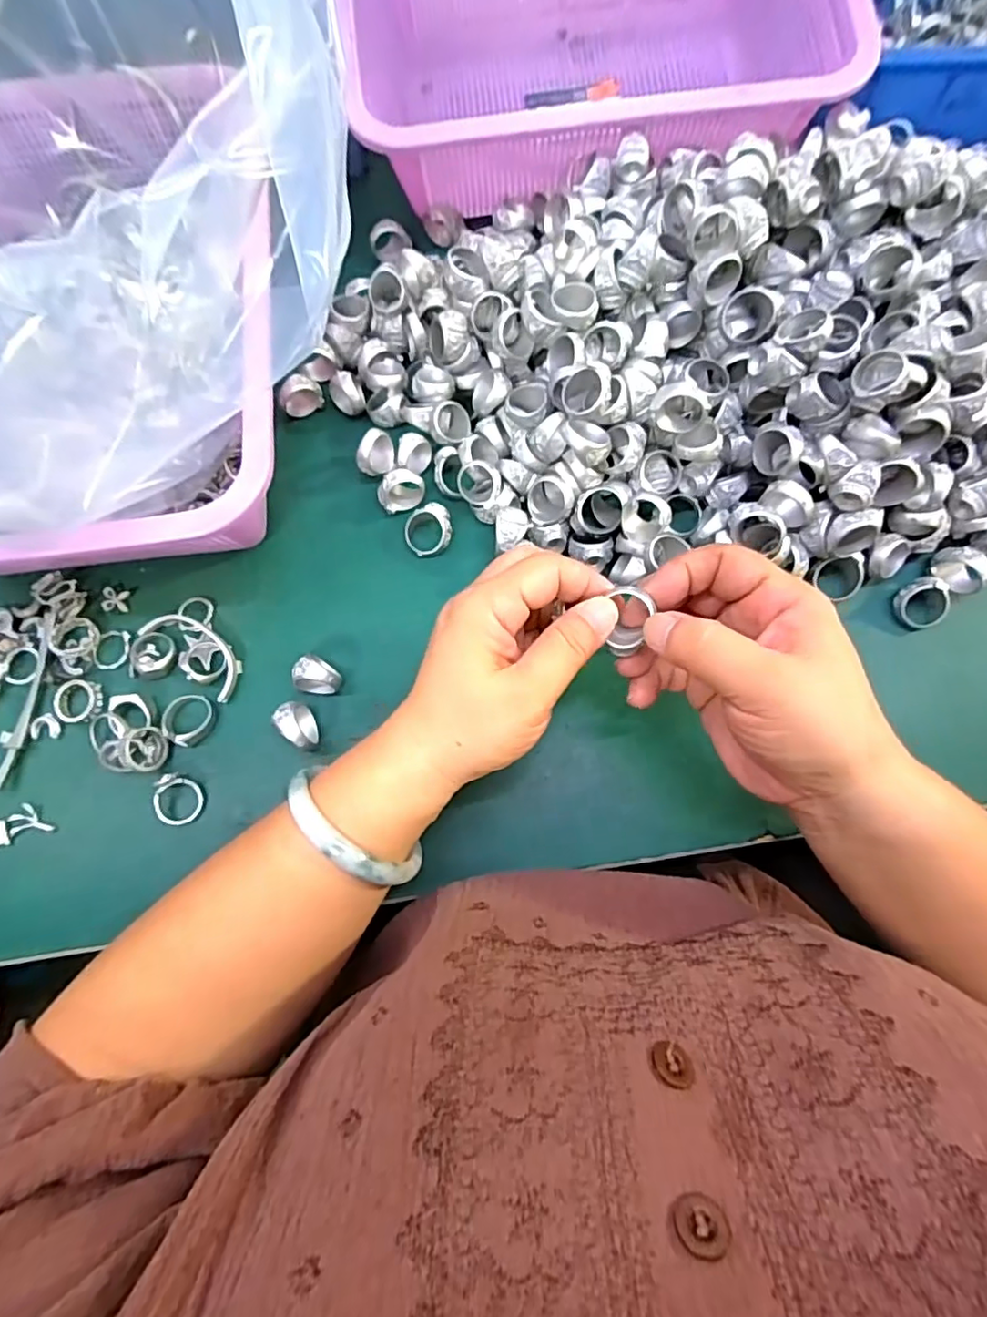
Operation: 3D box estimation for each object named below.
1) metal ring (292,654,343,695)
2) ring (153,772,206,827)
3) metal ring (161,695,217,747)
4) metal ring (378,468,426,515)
[{"bbox_3d":[-0.092,0.011,0.311,0.021,0.022,0.019,33,78,8],"label":"metal ring"},{"bbox_3d":[-0.161,0.072,0.302,0.023,0.007,0.026,1,85,-26],"label":"ring"},{"bbox_3d":[-0.162,0.031,0.313,0.023,0.007,0.027,34,79,8],"label":"metal ring"},{"bbox_3d":[-0.053,-0.097,0.339,0.026,0.020,0.015,-25,77,-6],"label":"metal ring"}]

